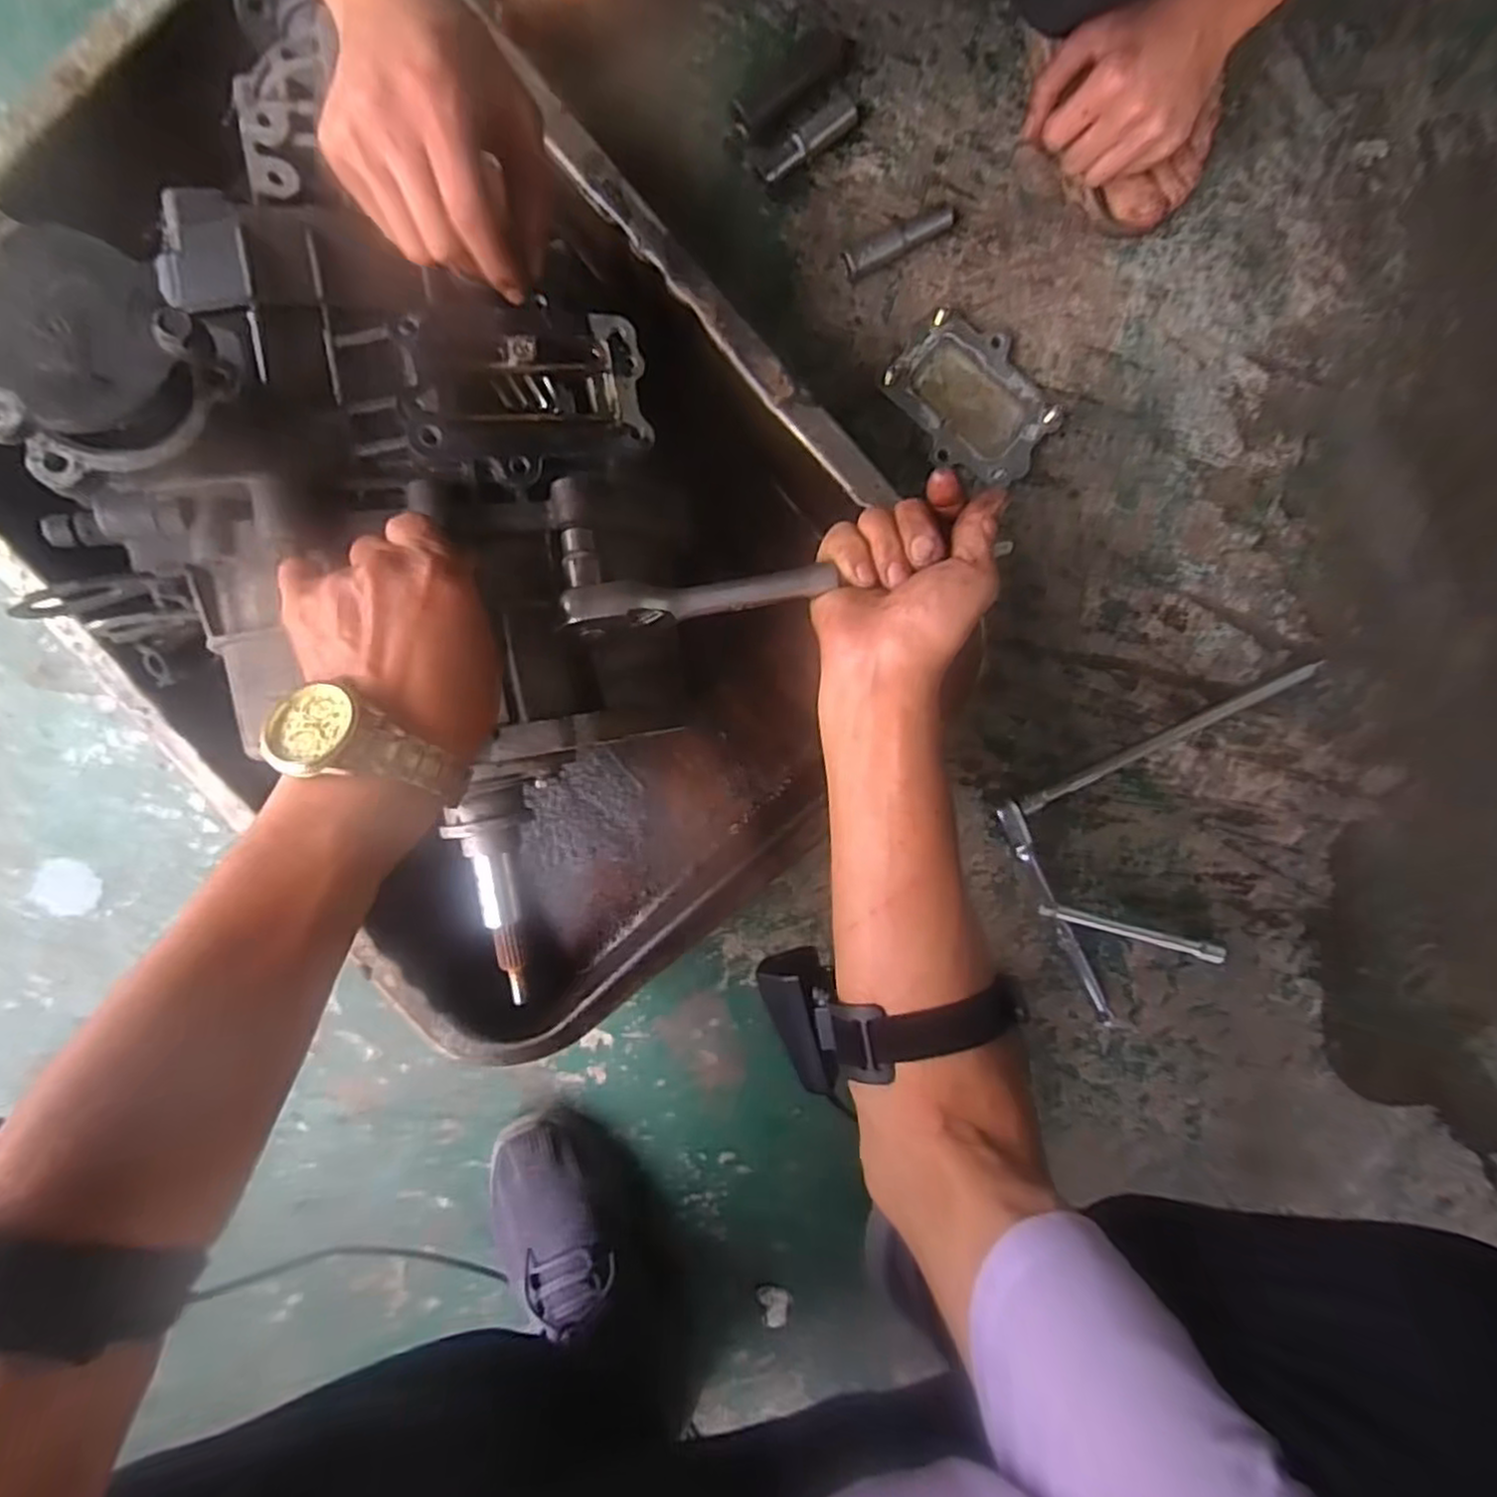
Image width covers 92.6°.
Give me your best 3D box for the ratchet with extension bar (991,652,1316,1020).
[{"bbox_3d":[0.341,0.068,0.540,0.261,0.026,0.189,-29,95,2],"label":"ratchet with extension bar"}]

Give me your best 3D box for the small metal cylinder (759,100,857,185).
[{"bbox_3d":[0.044,-0.424,0.501,0.083,0.020,0.017,-32,95,3],"label":"small metal cylinder"}]

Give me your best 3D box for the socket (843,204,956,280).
[{"bbox_3d":[0.108,-0.361,0.504,0.084,0.021,0.016,-27,95,2],"label":"socket"}]

